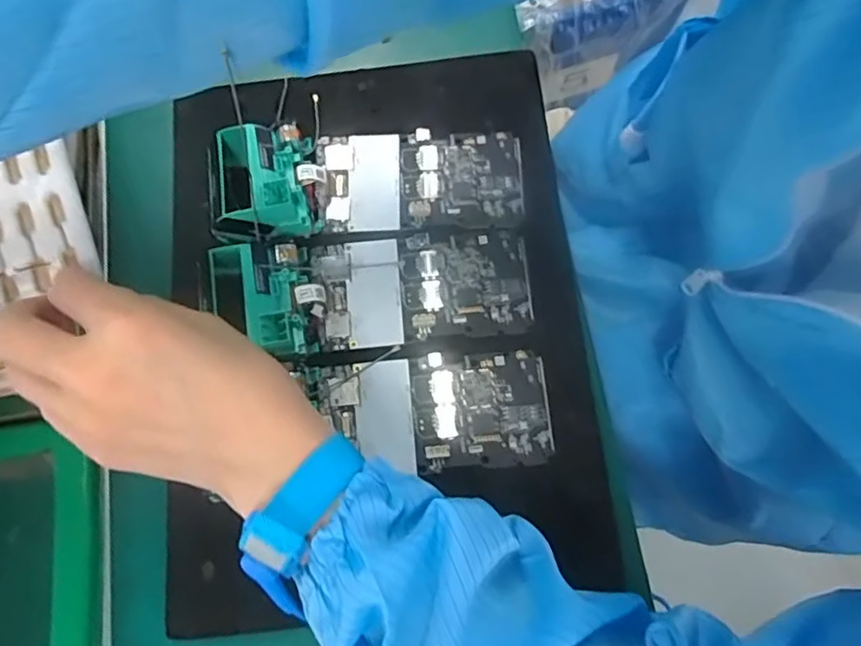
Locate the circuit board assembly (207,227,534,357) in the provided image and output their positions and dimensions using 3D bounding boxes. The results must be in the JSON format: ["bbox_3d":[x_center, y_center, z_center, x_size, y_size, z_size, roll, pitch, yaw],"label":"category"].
[{"bbox_3d":[-0.036,-0.022,0.357,0.186,0.033,0.067,-5,74,0],"label":"circuit board assembly"}]

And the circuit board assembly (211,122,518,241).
[{"bbox_3d":[-0.038,-0.093,0.377,0.187,0.040,0.072,-4,74,0],"label":"circuit board assembly"}]

